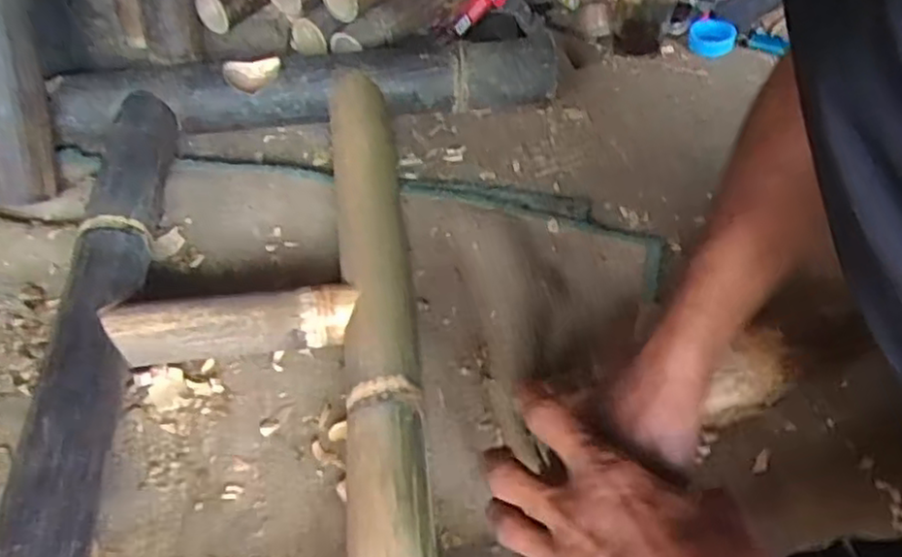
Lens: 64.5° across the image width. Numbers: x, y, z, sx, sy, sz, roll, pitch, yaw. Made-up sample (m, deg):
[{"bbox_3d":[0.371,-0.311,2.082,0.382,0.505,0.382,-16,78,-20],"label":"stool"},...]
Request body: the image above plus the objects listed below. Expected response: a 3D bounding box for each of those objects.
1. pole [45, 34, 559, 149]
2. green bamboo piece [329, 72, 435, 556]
[{"bbox_3d":[-0.146,-0.203,0.795,0.553,0.081,0.071,-9,50,-7],"label":"pole"},{"bbox_3d":[-0.061,0.031,0.600,0.064,0.078,0.580,-6,50,-5],"label":"green bamboo piece"}]

